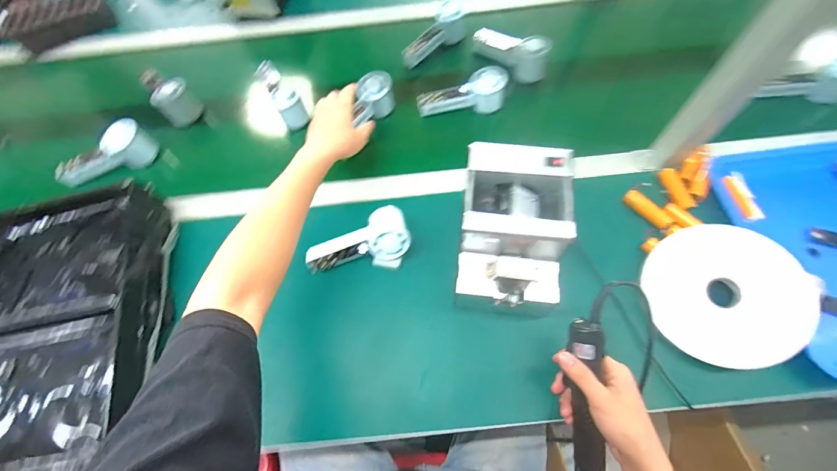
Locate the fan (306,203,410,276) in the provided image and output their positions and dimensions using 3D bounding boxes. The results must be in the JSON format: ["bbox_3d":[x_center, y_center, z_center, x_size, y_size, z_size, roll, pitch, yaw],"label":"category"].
[{"bbox_3d":[-0.084,0.021,0.537,0.156,0.058,0.084,-28,67,-9],"label":"fan"}]

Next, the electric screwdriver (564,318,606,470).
[{"bbox_3d":[0.196,0.200,0.418,0.035,0.042,0.200,-3,97,2],"label":"electric screwdriver"}]

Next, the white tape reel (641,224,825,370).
[{"bbox_3d":[0.394,0.075,0.472,0.177,0.014,0.173,-4,77,19],"label":"white tape reel"}]

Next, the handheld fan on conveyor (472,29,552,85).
[{"bbox_3d":[0.178,-0.360,0.700,0.050,0.063,0.167,-41,69,-15],"label":"handheld fan on conveyor"}]

